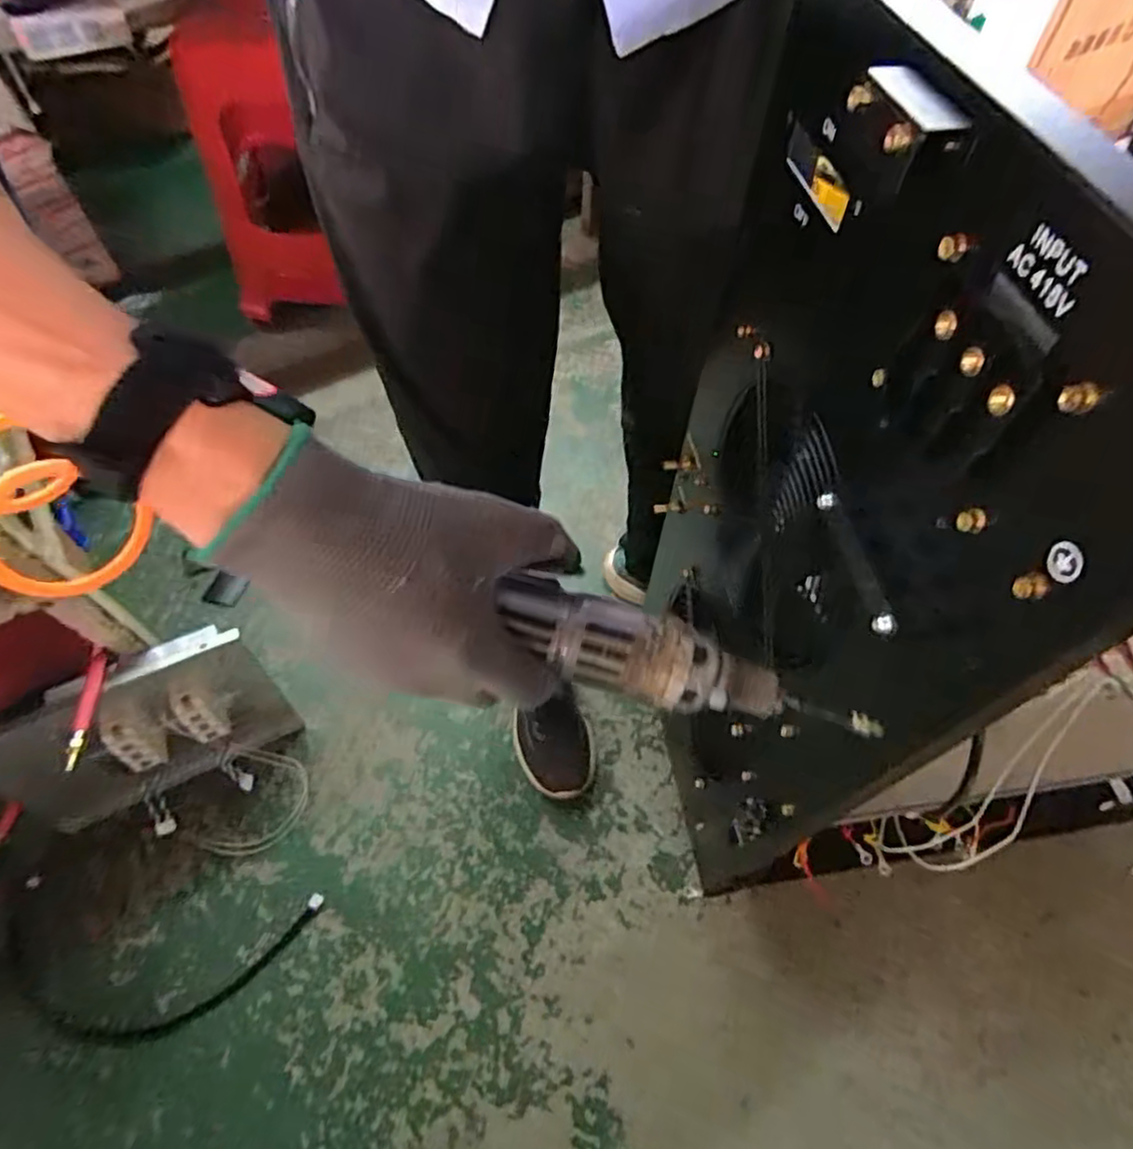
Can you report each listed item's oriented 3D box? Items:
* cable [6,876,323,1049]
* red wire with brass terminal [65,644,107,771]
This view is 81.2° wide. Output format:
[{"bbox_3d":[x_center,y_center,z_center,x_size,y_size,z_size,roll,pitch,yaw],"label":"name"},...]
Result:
[{"bbox_3d":[-0.502,0.465,0.792,0.371,0.014,0.166,3,56,0],"label":"cable"},{"bbox_3d":[-0.533,0.135,0.735,0.018,0.021,0.168,-17,40,-13],"label":"red wire with brass terminal"}]

